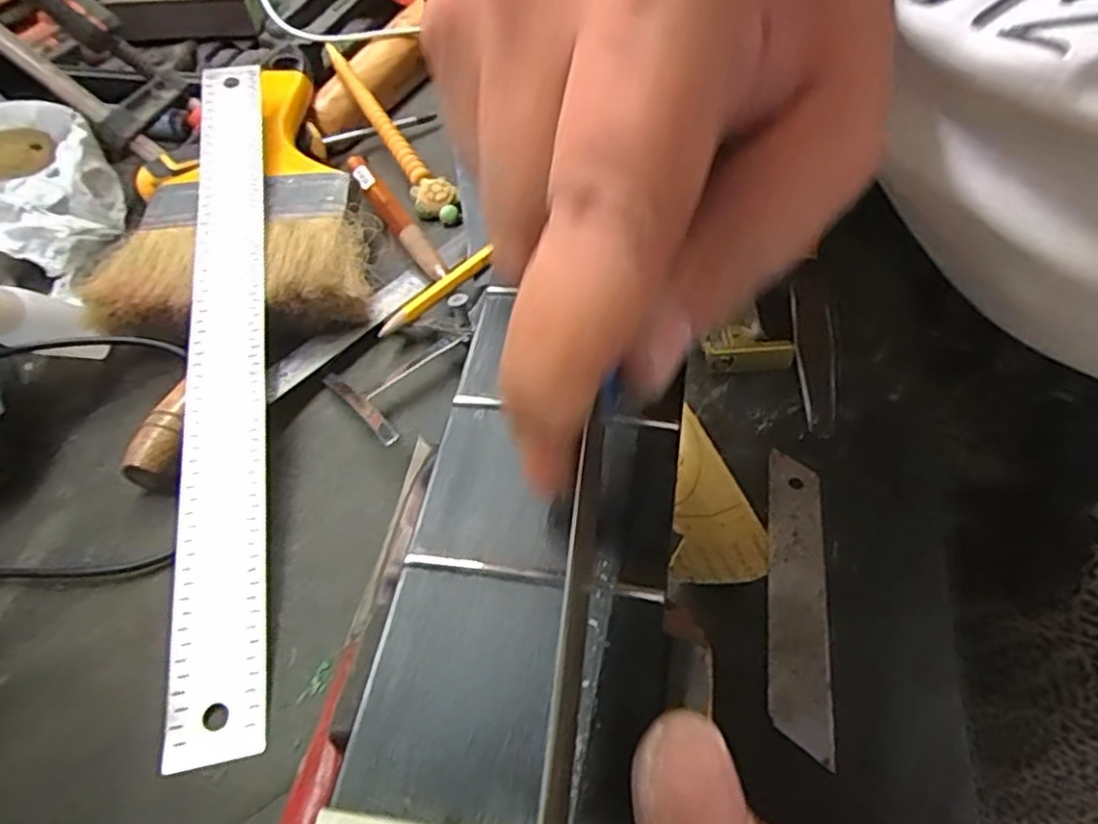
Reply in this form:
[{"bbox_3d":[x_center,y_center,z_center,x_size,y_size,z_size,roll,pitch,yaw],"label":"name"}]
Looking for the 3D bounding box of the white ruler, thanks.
[{"bbox_3d":[-0.132,-0.035,0.278,0.028,0.005,0.324,-9,61,-8],"label":"white ruler"}]

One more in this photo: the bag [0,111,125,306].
[{"bbox_3d":[-0.255,-0.103,0.350,0.058,0.041,0.090,-18,52,-11],"label":"bag"}]

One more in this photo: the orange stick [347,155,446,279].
[{"bbox_3d":[-0.081,-0.105,0.355,0.013,0.009,0.122,-26,54,-16],"label":"orange stick"}]

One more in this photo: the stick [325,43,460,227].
[{"bbox_3d":[-0.092,-0.165,0.394,0.021,0.024,0.160,-24,53,-15],"label":"stick"}]

